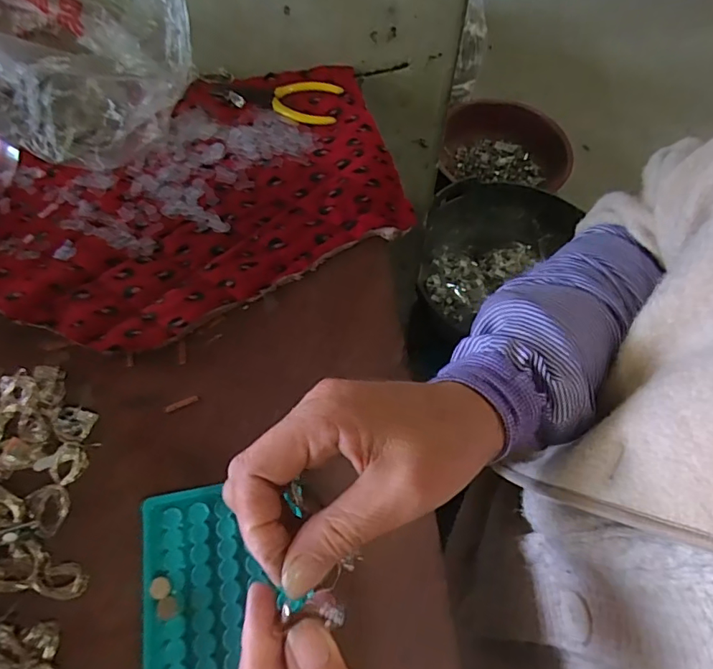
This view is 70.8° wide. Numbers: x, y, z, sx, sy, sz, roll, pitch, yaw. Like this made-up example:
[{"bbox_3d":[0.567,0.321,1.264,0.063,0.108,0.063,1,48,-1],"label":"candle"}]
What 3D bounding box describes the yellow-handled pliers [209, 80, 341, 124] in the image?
[{"bbox_3d":[-0.073,-0.225,0.467,0.114,0.018,0.053,6,63,1],"label":"yellow-handled pliers"}]

